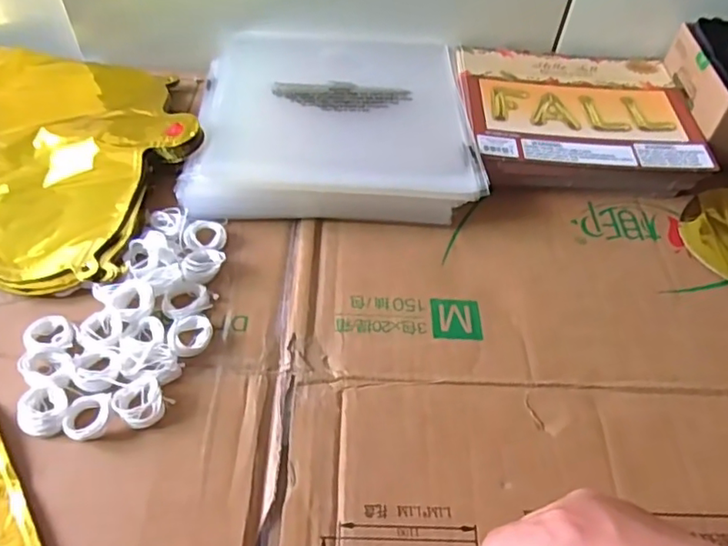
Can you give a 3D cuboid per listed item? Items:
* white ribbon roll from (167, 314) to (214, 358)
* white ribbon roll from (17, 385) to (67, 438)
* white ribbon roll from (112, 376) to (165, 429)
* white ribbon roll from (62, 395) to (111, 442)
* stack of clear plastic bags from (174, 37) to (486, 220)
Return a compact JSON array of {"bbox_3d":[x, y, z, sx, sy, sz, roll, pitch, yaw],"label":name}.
[{"bbox_3d":[-0.111,0.040,0.382,0.026,0.010,0.031,-9,53,-11],"label":"white ribbon roll"},{"bbox_3d":[-0.186,0.079,0.343,0.028,0.009,0.029,2,52,-2],"label":"white ribbon roll"},{"bbox_3d":[-0.131,0.076,0.349,0.029,0.013,0.026,38,59,24],"label":"white ribbon roll"},{"bbox_3d":[-0.159,0.083,0.341,0.025,0.011,0.026,2,52,-2],"label":"white ribbon roll"},{"bbox_3d":[-0.024,-0.138,0.505,0.218,0.033,0.228,0,52,-4],"label":"stack of clear plastic bags"}]

